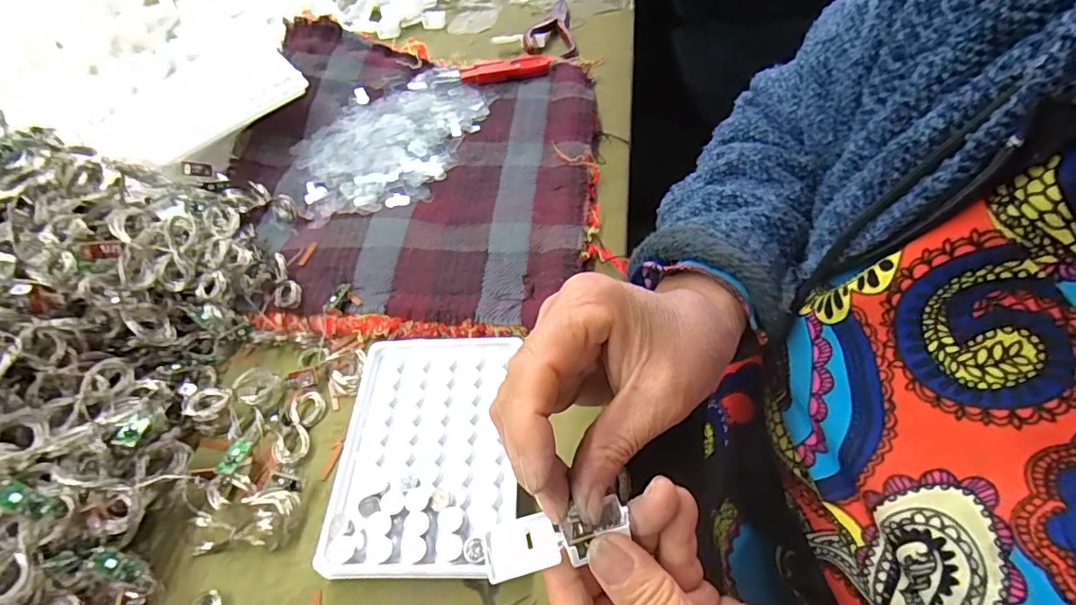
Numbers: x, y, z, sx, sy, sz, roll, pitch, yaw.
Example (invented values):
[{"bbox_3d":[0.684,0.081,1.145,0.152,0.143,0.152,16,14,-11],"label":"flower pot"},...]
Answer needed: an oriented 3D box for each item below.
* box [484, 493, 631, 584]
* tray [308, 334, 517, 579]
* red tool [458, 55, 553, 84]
[{"bbox_3d":[0.007,0.088,0.207,0.055,0.010,0.020,-14,51,-5],"label":"box"},{"bbox_3d":[-0.059,0.077,0.296,0.093,0.018,0.132,-4,50,2],"label":"tray"},{"bbox_3d":[-0.030,-0.219,0.513,0.083,0.017,0.019,-13,51,-5],"label":"red tool"}]

